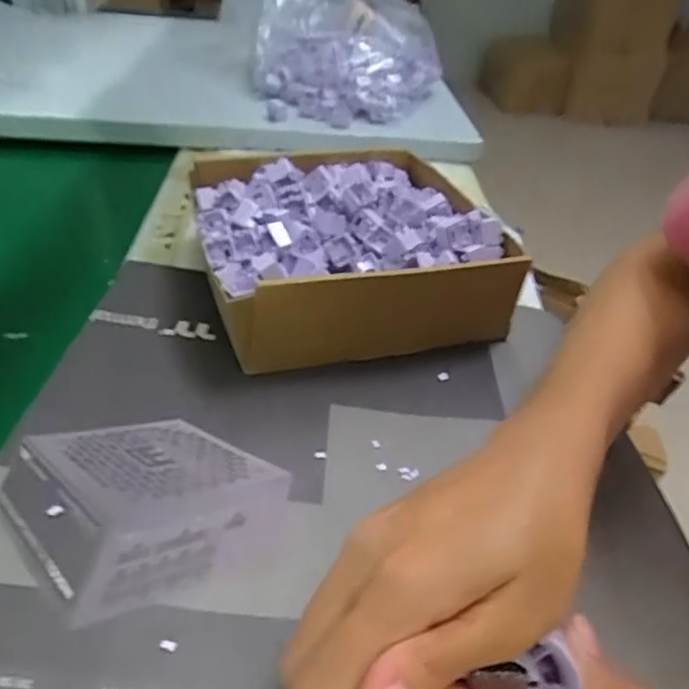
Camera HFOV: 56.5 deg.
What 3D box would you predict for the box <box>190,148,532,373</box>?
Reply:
[{"bbox_3d":[-0.006,-0.076,0.490,0.209,0.072,0.212,-9,39,-20],"label":"box"}]

